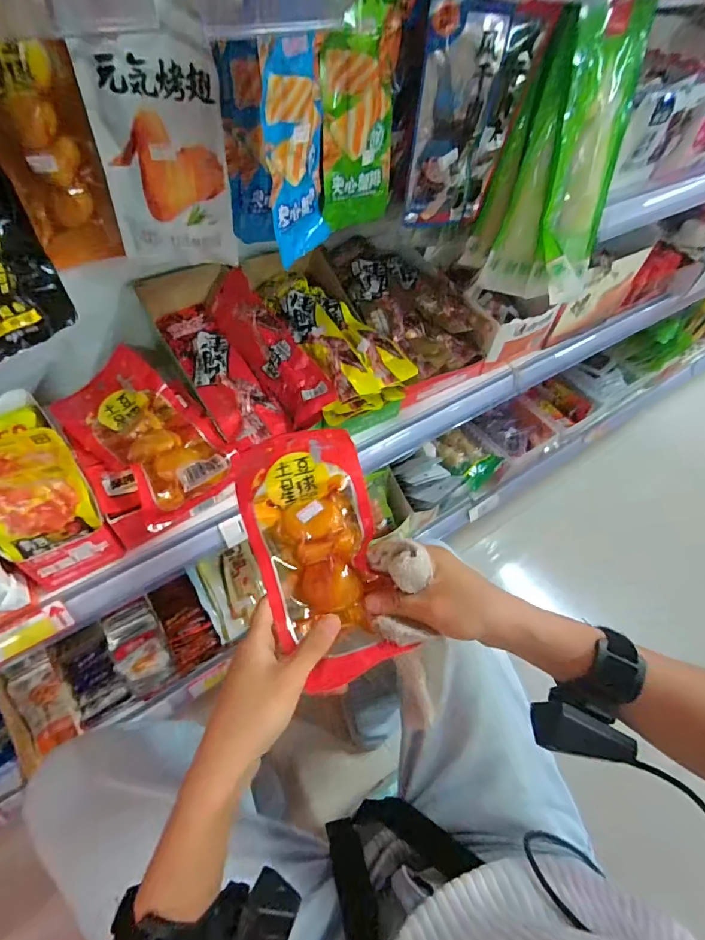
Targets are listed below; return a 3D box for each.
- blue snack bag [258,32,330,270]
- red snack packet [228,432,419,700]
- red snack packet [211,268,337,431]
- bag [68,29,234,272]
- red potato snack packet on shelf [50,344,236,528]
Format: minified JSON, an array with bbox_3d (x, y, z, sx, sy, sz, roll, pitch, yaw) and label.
[{"bbox_3d":[-0.046,-0.270,0.391,0.014,0.160,0.078,30,57,16],"label":"blue snack bag"},{"bbox_3d":[-0.031,0.058,0.375,0.105,0.029,0.221,-12,60,-13],"label":"red snack packet"},{"bbox_3d":[-0.106,-0.153,0.571,0.071,0.037,0.244,-42,71,17],"label":"red snack packet"},{"bbox_3d":[-0.175,-0.282,0.416,0.112,0.174,0.016,1,55,-4],"label":"bag"},{"bbox_3d":[-0.233,-0.043,0.495,0.204,0.045,0.112,40,61,21],"label":"red potato snack packet on shelf"}]

